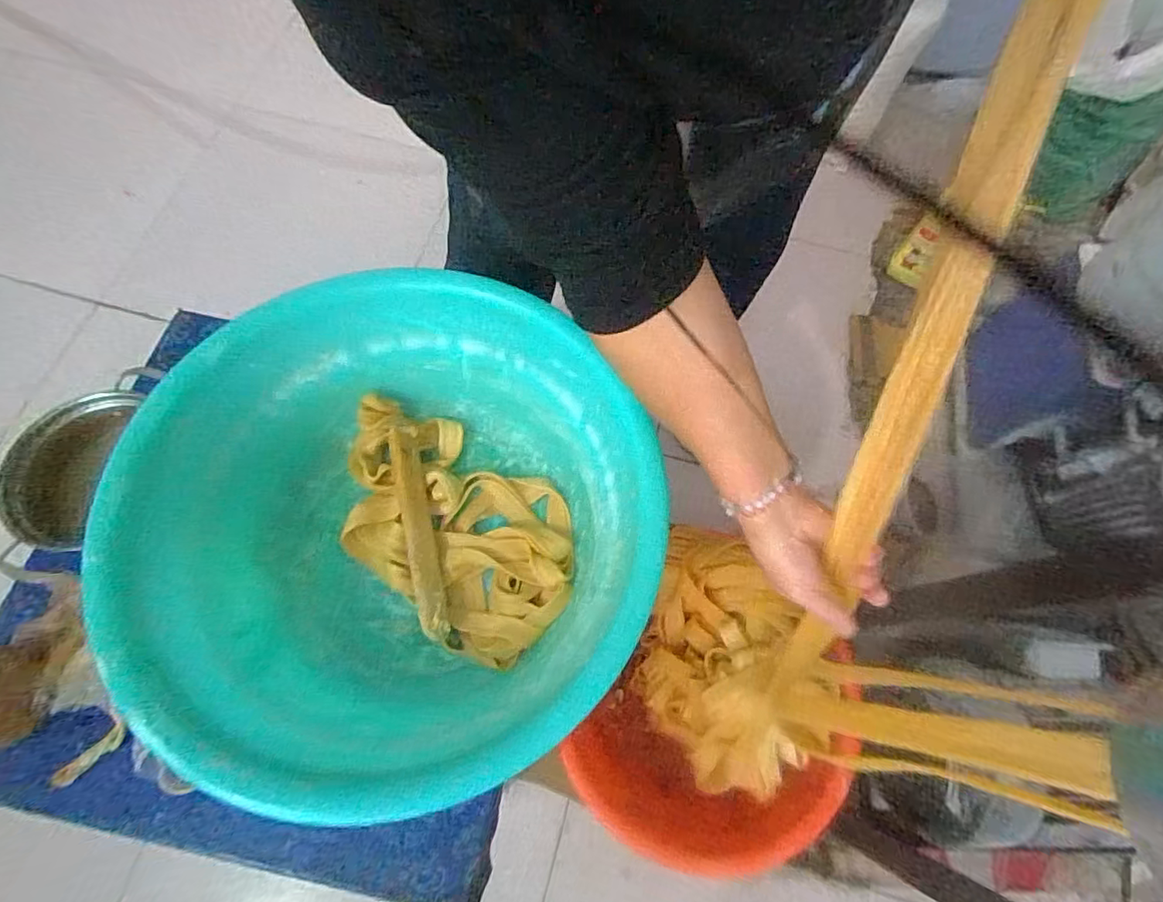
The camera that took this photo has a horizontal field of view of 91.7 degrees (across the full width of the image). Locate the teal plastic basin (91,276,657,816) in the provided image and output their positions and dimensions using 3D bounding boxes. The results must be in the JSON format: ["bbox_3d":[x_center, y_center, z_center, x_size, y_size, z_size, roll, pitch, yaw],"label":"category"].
[{"bbox_3d":[-0.148,0.059,0.512,0.402,0.176,0.397,1,70,-2],"label":"teal plastic basin"}]

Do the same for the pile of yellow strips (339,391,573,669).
[{"bbox_3d":[-0.131,0.068,0.577,0.287,0.039,0.181,40,73,12],"label":"pile of yellow strips"}]

